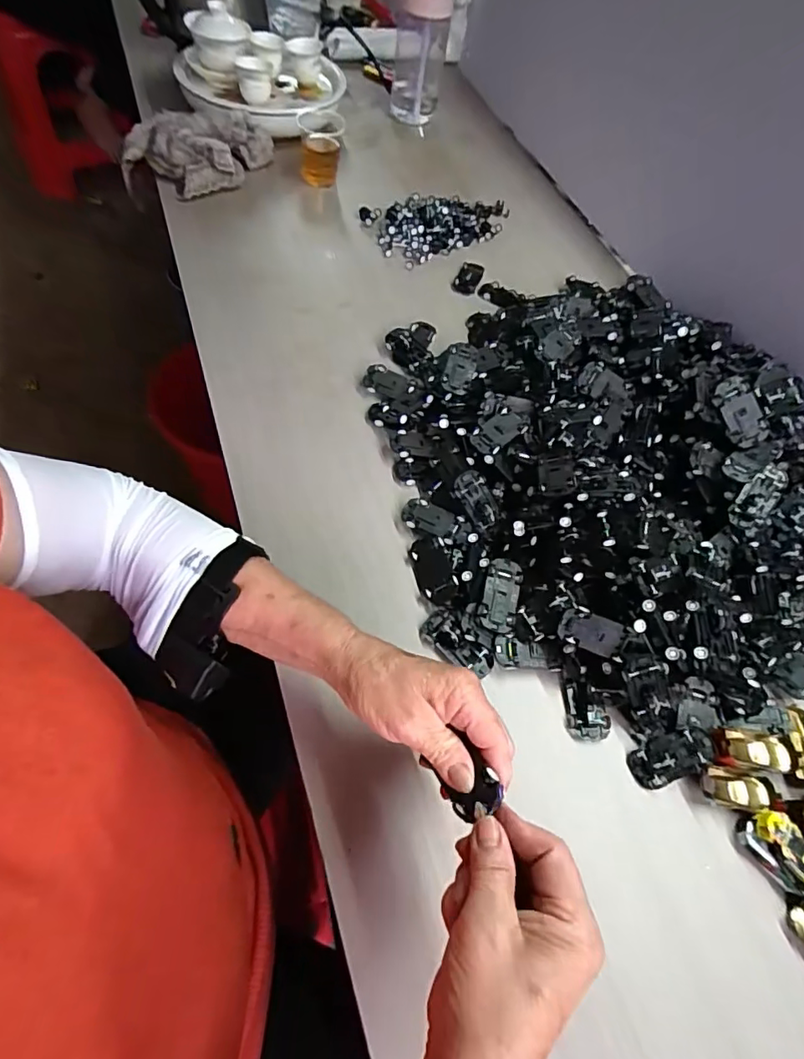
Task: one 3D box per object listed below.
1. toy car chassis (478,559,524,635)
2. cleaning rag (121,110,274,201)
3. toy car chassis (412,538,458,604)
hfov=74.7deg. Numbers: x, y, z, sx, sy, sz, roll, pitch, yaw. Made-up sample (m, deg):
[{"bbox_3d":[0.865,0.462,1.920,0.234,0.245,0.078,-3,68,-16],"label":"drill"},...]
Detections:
[{"bbox_3d":[0.084,0.057,0.452,0.030,0.015,0.062,16,59,2],"label":"toy car chassis"},{"bbox_3d":[-0.305,-0.532,0.739,0.207,0.085,0.151,15,59,2],"label":"cleaning rag"},{"bbox_3d":[0.029,0.036,0.468,0.029,0.015,0.062,-11,62,-10],"label":"toy car chassis"}]

